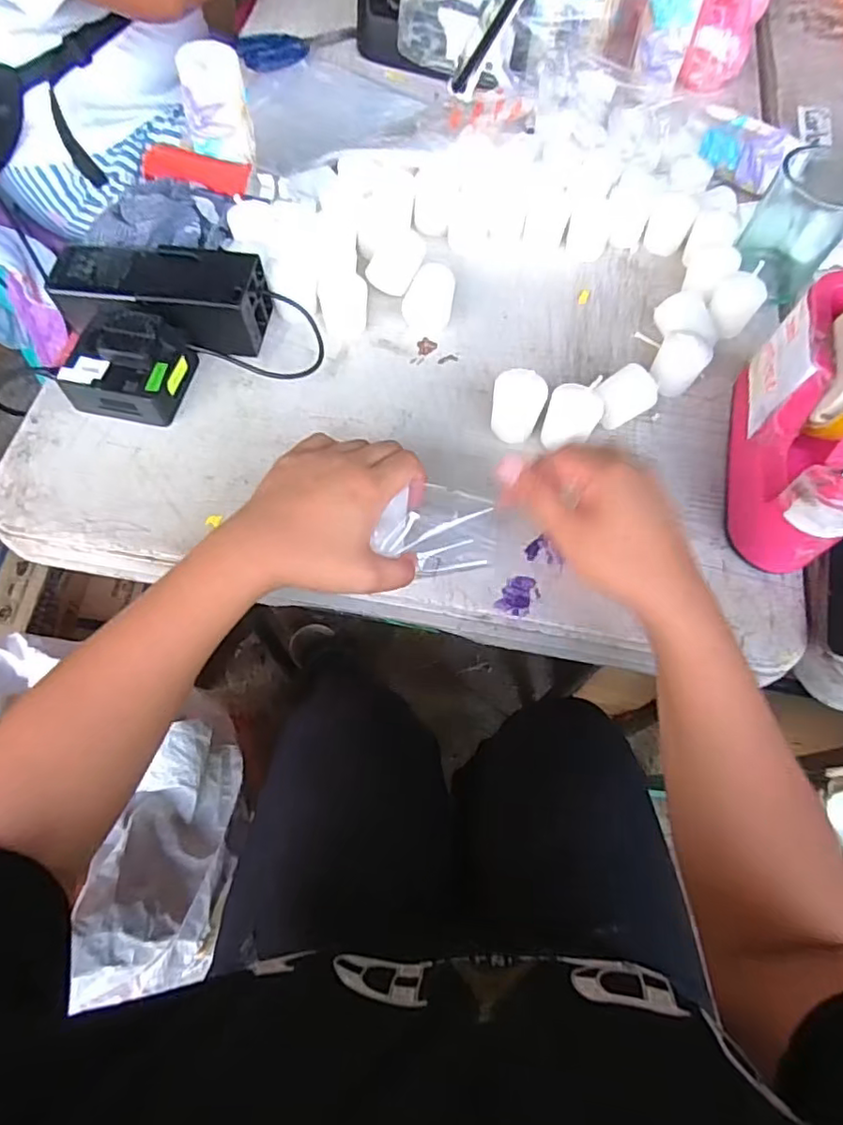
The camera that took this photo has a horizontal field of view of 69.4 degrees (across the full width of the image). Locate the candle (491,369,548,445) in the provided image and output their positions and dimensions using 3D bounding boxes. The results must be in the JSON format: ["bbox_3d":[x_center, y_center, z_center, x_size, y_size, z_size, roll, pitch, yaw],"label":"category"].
[{"bbox_3d":[0.071,-0.115,0.457,0.037,0.050,0.032,12,66,4],"label":"candle"}]

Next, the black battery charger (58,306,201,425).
[{"bbox_3d":[-0.222,-0.149,0.462,0.077,0.045,0.074,9,66,3],"label":"black battery charger"}]

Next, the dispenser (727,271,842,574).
[{"bbox_3d":[0.268,-0.096,0.408,0.065,0.135,0.178,11,66,4],"label":"dispenser"}]

